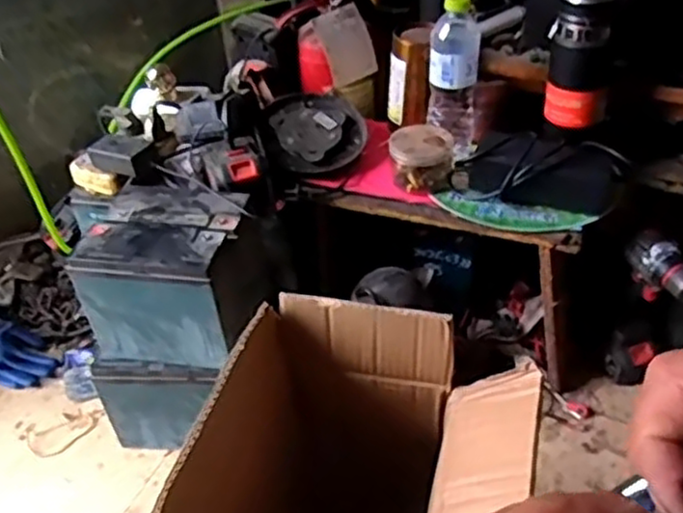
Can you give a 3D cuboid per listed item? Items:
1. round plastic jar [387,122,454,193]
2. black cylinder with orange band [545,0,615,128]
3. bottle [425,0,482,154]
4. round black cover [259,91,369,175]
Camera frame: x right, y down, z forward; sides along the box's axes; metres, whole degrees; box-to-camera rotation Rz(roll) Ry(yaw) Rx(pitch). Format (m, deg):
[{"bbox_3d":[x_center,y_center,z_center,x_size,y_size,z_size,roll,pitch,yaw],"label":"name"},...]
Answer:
[{"bbox_3d":[0.108,-0.134,0.970,0.085,0.059,0.074,3,41,9],"label":"round plastic jar"},{"bbox_3d":[0.308,-0.260,0.920,0.074,0.160,0.072,10,43,17],"label":"black cylinder with orange band"},{"bbox_3d":[0.152,-0.242,0.965,0.068,0.204,0.058,3,41,9],"label":"bottle"},{"bbox_3d":[-0.040,-0.186,1.047,0.152,0.036,0.183,-3,41,2],"label":"round black cover"}]

